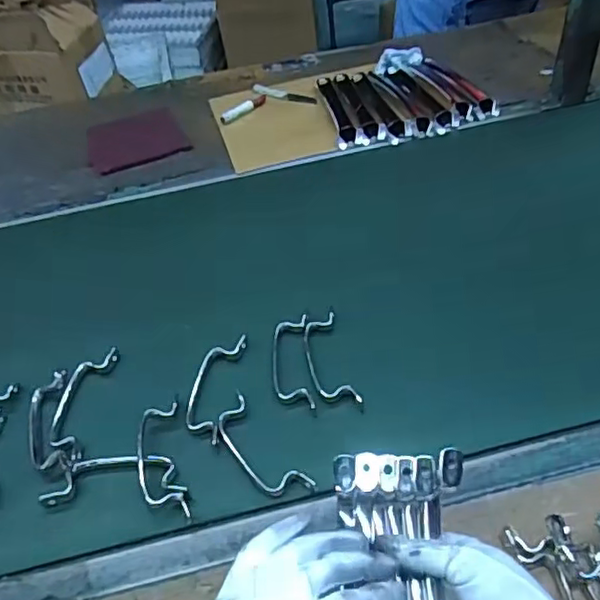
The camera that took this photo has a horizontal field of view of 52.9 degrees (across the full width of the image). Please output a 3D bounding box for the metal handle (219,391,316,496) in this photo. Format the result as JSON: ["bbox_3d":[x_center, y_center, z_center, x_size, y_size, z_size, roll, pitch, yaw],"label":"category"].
[{"bbox_3d":[-0.039,0.134,0.544,0.040,0.014,0.117,-31,50,-23],"label":"metal handle"}]

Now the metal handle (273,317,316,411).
[{"bbox_3d":[-0.009,0.064,0.609,0.038,0.018,0.113,-6,45,1],"label":"metal handle"}]

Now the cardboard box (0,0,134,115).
[{"bbox_3d":[-0.557,-0.508,1.181,0.320,0.239,0.165,2,46,8],"label":"cardboard box"}]

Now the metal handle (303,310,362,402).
[{"bbox_3d":[0.028,0.059,0.614,0.040,0.014,0.110,-12,45,-6],"label":"metal handle"}]

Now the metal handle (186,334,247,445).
[{"bbox_3d":[-0.087,0.083,0.600,0.041,0.009,0.131,3,46,9],"label":"metal handle"}]

